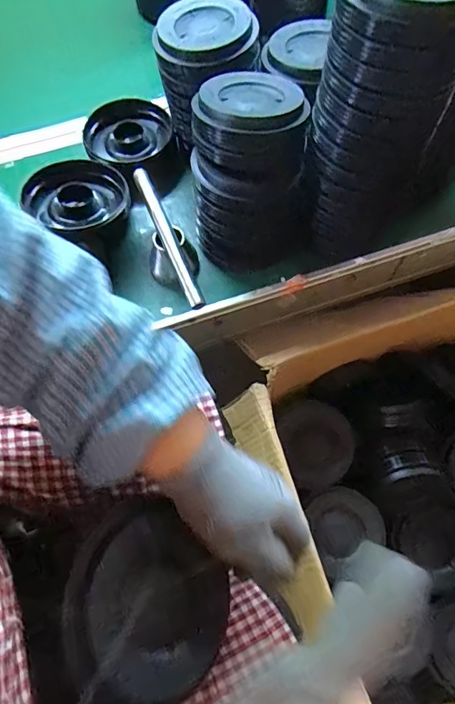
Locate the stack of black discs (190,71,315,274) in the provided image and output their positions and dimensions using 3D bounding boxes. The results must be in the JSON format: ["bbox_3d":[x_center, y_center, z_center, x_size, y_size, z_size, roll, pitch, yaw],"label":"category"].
[{"bbox_3d":[0.023,-0.208,0.526,0.129,0.163,0.148,-10,67,-3],"label":"stack of black discs"}]

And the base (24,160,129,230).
[{"bbox_3d":[-0.183,-0.194,0.554,0.105,0.044,0.101,38,73,16],"label":"base"}]

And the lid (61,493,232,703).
[{"bbox_3d":[-0.048,0.169,0.289,0.123,0.013,0.111,50,40,-17],"label":"lid"}]

